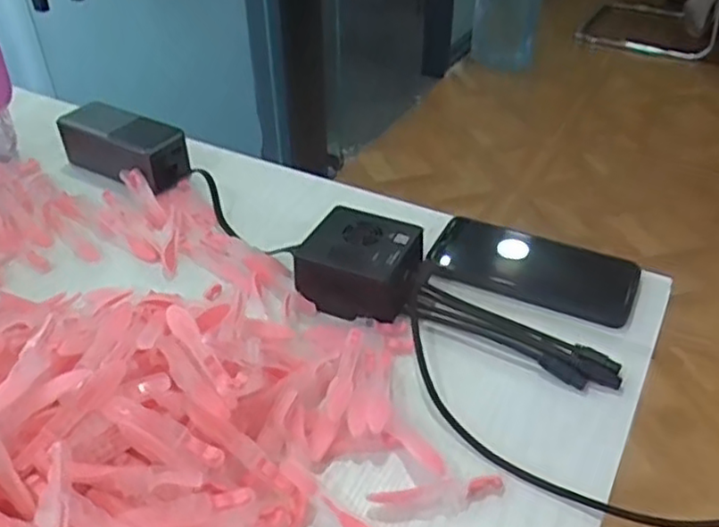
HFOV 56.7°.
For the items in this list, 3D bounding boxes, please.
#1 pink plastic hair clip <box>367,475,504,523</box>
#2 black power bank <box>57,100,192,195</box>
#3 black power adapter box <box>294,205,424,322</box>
[{"bbox_3d":[0.044,0.131,0.374,0.077,0.013,0.015,-8,39,-10],"label":"pink plastic hair clip"},{"bbox_3d":[-0.232,-0.119,0.657,0.137,0.048,0.061,18,41,21],"label":"black power bank"},{"bbox_3d":[0.003,-0.001,0.509,0.082,0.044,0.073,17,41,21],"label":"black power adapter box"}]

